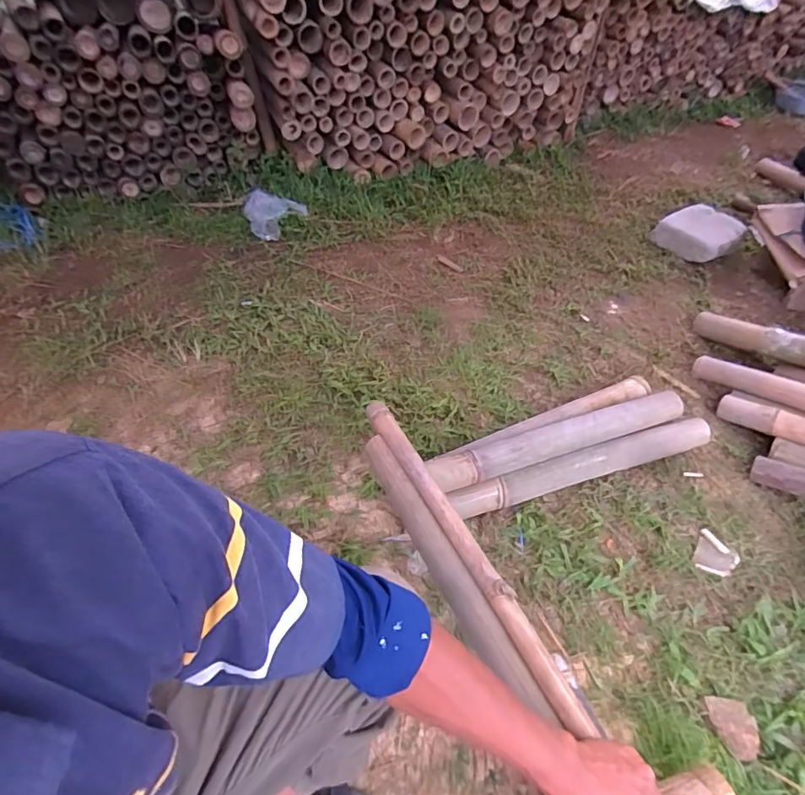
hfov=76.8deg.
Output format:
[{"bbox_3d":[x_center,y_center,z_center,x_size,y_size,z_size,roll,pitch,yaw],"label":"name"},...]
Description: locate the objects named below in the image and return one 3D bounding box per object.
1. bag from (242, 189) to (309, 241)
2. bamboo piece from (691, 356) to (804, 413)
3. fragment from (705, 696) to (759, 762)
[{"bbox_3d":[-0.413,-0.561,1.588,0.188,0.034,0.148,17,84,2],"label":"bag"},{"bbox_3d":[0.837,-0.012,1.113,0.055,0.049,0.404,-23,30,-21],"label":"bamboo piece"},{"bbox_3d":[0.492,0.485,0.749,0.063,0.020,0.077,1,47,-3],"label":"fragment"}]

